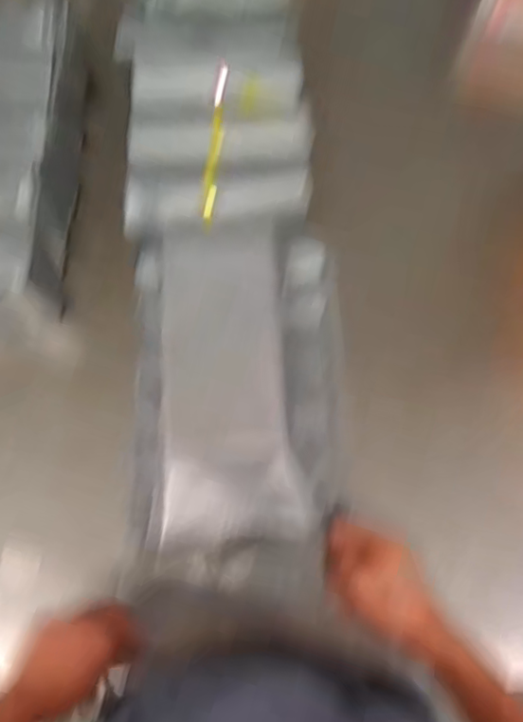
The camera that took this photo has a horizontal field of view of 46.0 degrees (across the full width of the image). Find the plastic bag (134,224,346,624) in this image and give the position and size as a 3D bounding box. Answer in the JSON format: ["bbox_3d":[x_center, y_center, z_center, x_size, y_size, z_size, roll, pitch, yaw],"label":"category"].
[{"bbox_3d":[-0.025,0.041,0.705,0.246,0.115,0.402,-2,72,-2],"label":"plastic bag"}]

